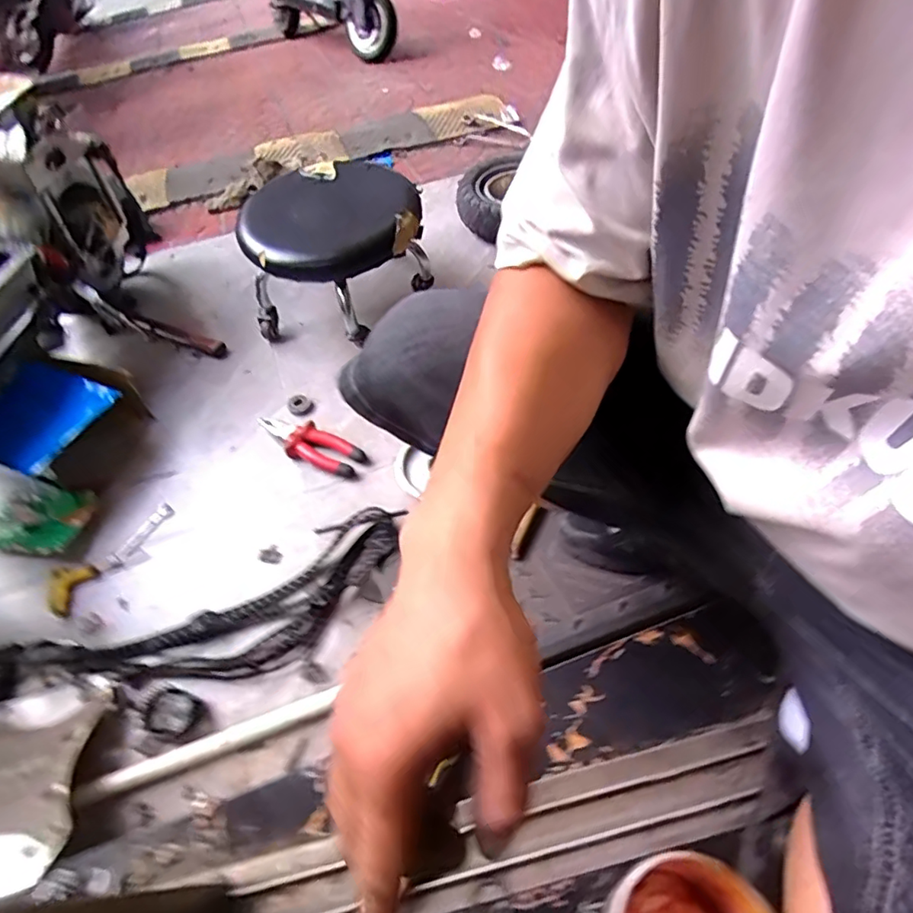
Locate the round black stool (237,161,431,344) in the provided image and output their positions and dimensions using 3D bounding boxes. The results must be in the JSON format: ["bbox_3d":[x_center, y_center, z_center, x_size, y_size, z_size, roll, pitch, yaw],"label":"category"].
[{"bbox_3d":[-0.216,-0.377,1.008,0.309,0.171,0.294,-2,54,3],"label":"round black stool"}]

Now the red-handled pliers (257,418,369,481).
[{"bbox_3d":[-0.233,-0.021,0.884,0.186,0.023,0.063,27,61,22],"label":"red-handled pliers"}]

